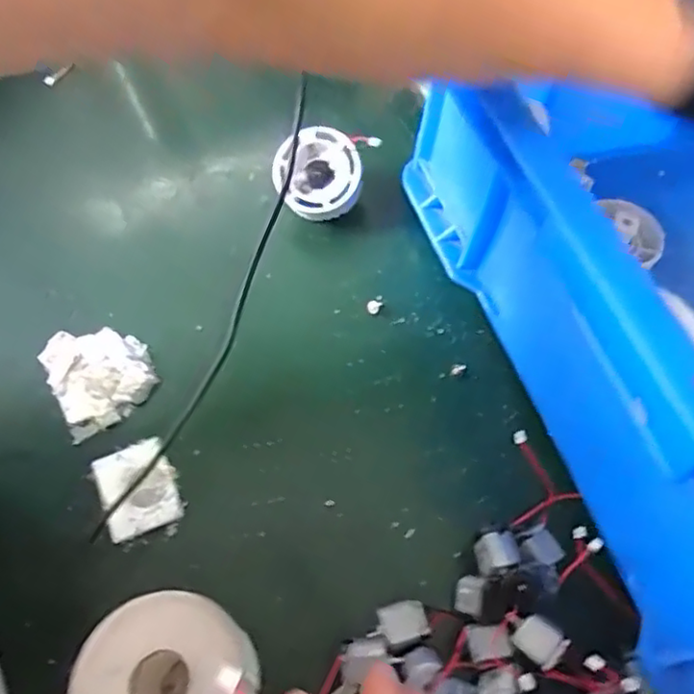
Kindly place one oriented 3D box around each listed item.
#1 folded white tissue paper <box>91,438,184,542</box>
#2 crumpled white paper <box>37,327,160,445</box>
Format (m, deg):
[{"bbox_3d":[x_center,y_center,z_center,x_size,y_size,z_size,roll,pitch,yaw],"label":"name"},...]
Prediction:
[{"bbox_3d":[-0.109,0.072,0.328,0.037,0.004,0.046,-21,61,-14],"label":"folded white tissue paper"},{"bbox_3d":[-0.140,0.015,0.360,0.053,0.006,0.064,-25,65,-19],"label":"crumpled white paper"}]

